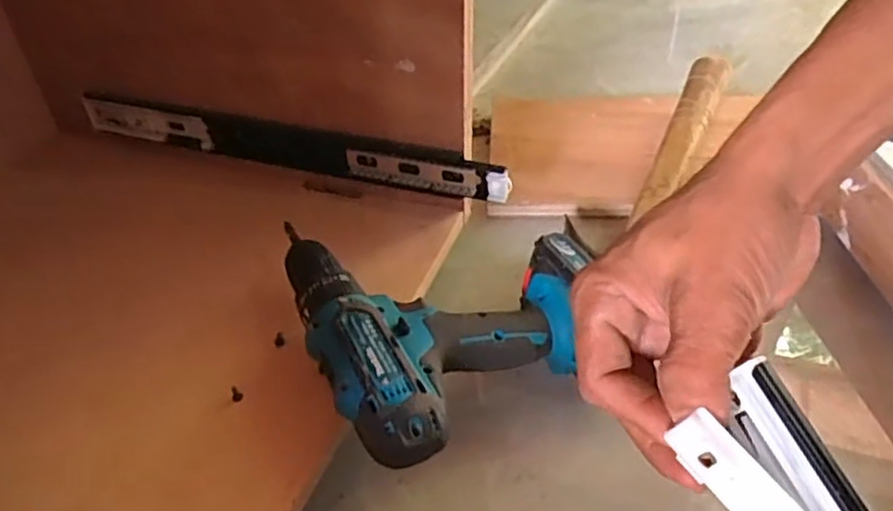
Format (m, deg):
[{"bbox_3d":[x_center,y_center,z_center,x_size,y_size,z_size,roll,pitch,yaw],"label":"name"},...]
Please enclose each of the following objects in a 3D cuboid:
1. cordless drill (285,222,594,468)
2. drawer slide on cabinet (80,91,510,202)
[{"bbox_3d":[0.002,0.049,0.498,0.202,0.099,0.187,-25,46,-21],"label":"cordless drill"},{"bbox_3d":[-0.155,-0.096,0.630,0.437,0.055,0.013,13,45,18],"label":"drawer slide on cabinet"}]

